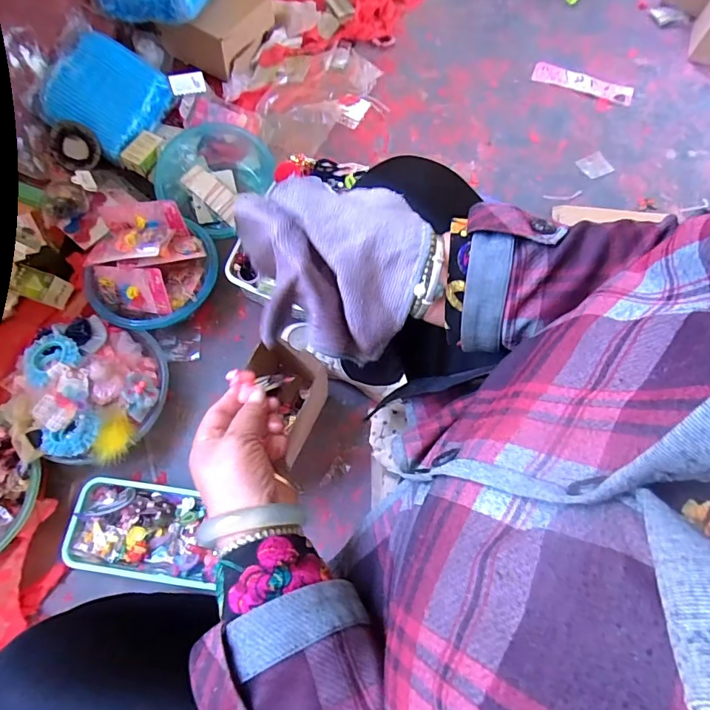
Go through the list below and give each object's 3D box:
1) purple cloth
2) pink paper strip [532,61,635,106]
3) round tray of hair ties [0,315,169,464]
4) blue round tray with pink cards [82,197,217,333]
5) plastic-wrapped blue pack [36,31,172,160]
[{"bbox_3d":[-0.025,-0.063,0.347,0.140,0.128,0.040,14,25,-2],"label":"purple cloth"},{"bbox_3d":[0.548,-0.656,1.087,0.235,0.007,0.063,23,70,7],"label":"pink paper strip"},{"bbox_3d":[-0.415,0.058,0.713,0.211,0.106,0.243,36,71,13],"label":"round tray of hair ties"},{"bbox_3d":[-0.356,-0.147,0.793,0.201,0.115,0.214,11,69,2],"label":"blue round tray with pink cards"},{"bbox_3d":[-0.526,-0.536,0.949,0.197,0.104,0.210,24,70,7],"label":"plastic-wrapped blue pack"}]

